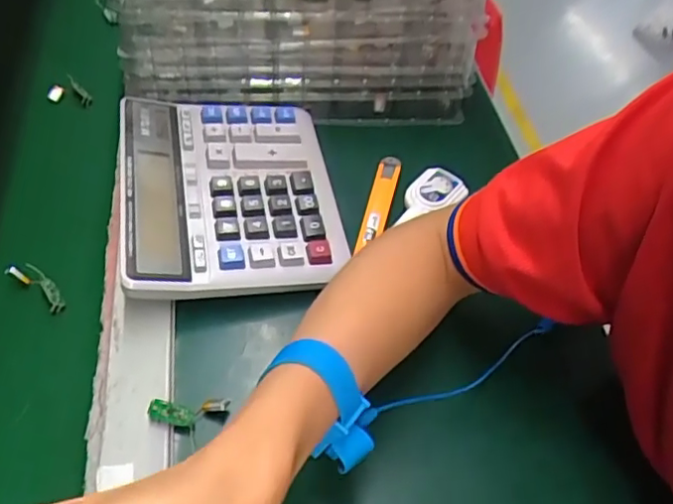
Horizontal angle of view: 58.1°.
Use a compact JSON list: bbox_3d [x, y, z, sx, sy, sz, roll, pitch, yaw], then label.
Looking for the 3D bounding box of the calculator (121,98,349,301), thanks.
[{"bbox_3d":[-0.082,-0.055,0.460,0.153,0.028,0.191,-6,52,-11],"label":"calculator"}]

